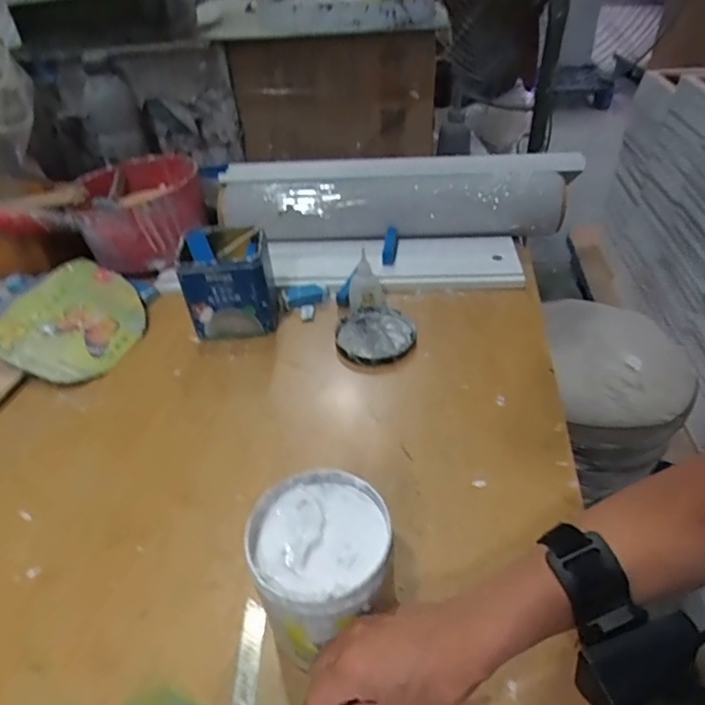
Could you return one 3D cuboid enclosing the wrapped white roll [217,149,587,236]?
[{"bbox_3d":[0.074,-0.238,0.843,0.550,0.097,0.112,-2,42,1],"label":"wrapped white roll"}]

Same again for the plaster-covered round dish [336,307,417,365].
[{"bbox_3d":[0.029,-0.022,0.670,0.092,0.010,0.093,-1,42,1],"label":"plaster-covered round dish"}]

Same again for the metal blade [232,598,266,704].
[{"bbox_3d":[-0.078,0.236,0.410,0.018,0.004,0.095,-1,42,1],"label":"metal blade"}]

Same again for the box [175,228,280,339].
[{"bbox_3d":[-0.154,-0.093,0.697,0.107,0.105,0.109,-4,42,-2],"label":"box"}]

